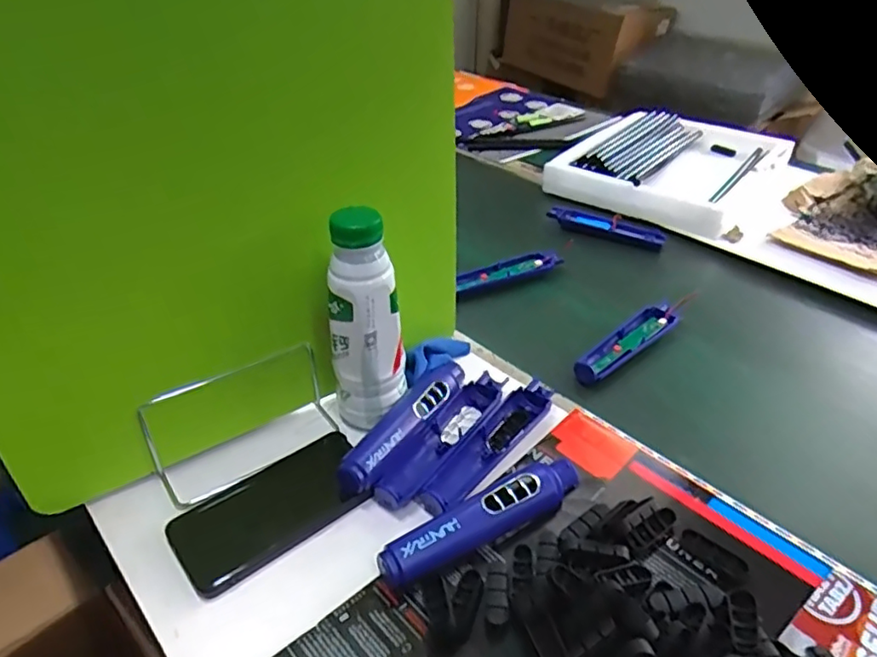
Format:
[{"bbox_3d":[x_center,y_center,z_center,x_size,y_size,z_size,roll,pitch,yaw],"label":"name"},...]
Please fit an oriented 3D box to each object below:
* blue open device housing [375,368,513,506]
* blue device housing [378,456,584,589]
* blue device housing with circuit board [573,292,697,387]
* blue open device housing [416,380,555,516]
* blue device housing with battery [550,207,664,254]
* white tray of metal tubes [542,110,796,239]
[{"bbox_3d":[0.006,0.096,0.527,0.040,0.019,0.162,22,42,27],"label":"blue open device housing"},{"bbox_3d":[0.039,0.141,0.455,0.175,0.027,0.031,-22,42,-27],"label":"blue device housing"},{"bbox_3d":[0.213,0.009,0.653,0.040,0.022,0.178,30,46,35],"label":"blue device housing with circuit board"},{"bbox_3d":[0.047,0.100,0.519,0.035,0.020,0.165,26,44,31],"label":"blue open device housing"},{"bbox_3d":[0.248,-0.149,0.887,0.167,0.025,0.039,25,43,30],"label":"blue device housing with battery"},{"bbox_3d":[0.404,-0.283,1.020,0.319,0.047,0.402,28,45,32],"label":"white tray of metal tubes"}]

